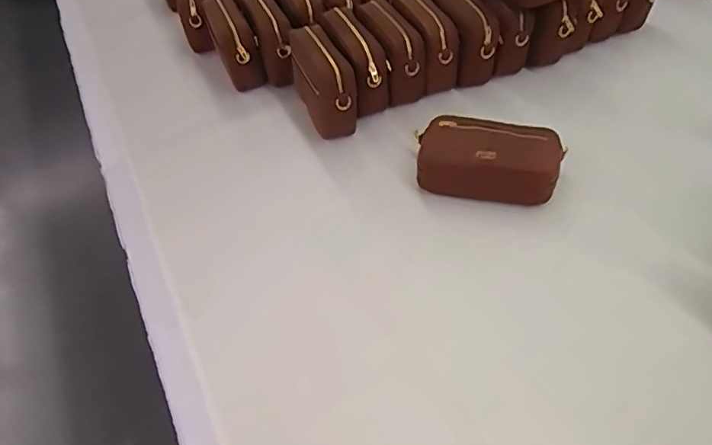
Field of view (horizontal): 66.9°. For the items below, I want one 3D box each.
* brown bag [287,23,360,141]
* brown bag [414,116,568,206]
[{"bbox_3d":[-0.052,-0.228,0.883,0.087,0.119,0.169,-12,46,-5],"label":"brown bag"},{"bbox_3d":[0.193,-0.095,0.781,0.205,0.087,0.115,4,47,10],"label":"brown bag"}]

